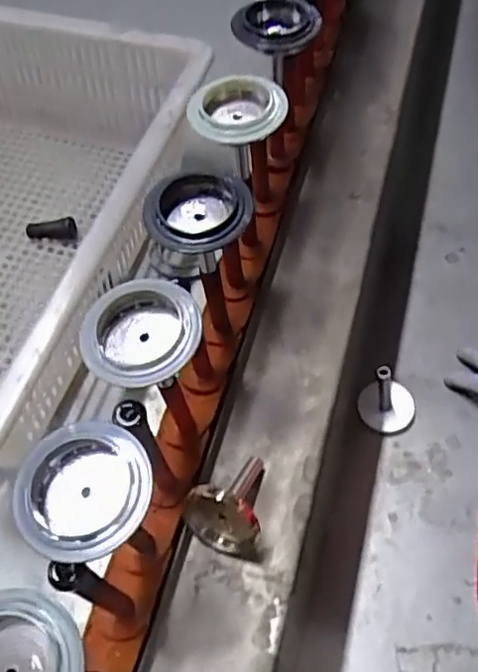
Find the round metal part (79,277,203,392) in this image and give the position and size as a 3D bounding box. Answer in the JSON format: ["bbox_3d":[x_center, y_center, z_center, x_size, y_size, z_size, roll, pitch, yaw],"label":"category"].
[{"bbox_3d":[-0.064,0.002,0.440,0.075,0.031,0.074,-4,56,5],"label":"round metal part"}]

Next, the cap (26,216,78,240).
[{"bbox_3d":[-0.206,-0.118,0.711,0.053,0.020,0.020,-2,56,7],"label":"cap"}]

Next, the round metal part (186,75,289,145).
[{"bbox_3d":[-0.001,-0.191,0.540,0.079,0.020,0.079,-4,56,5],"label":"round metal part"}]

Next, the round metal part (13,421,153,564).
[{"bbox_3d":[-0.090,0.092,0.383,0.072,0.027,0.080,12,61,9],"label":"round metal part"}]

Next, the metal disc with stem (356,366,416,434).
[{"bbox_3d":[0.172,0.069,0.735,0.068,0.070,0.065,-4,56,5],"label":"metal disc with stem"}]

